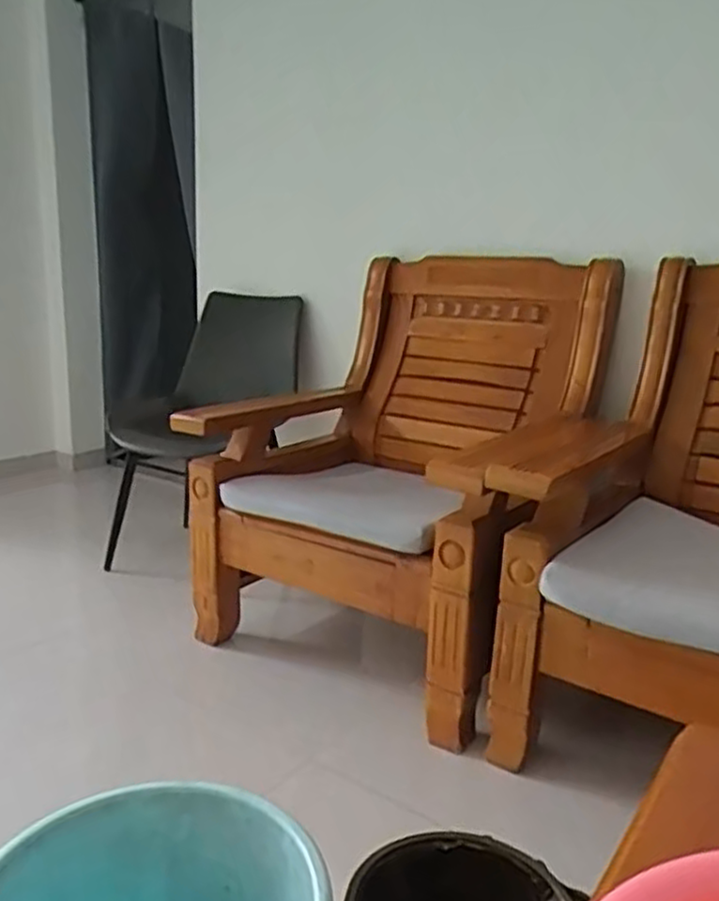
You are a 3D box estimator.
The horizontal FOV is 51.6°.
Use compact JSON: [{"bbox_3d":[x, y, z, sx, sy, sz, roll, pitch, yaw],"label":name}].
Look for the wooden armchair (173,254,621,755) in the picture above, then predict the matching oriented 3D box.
[{"bbox_3d":[0.098,0.001,1.753,0.767,0.862,0.680,13,17,36],"label":"wooden armchair"}]

